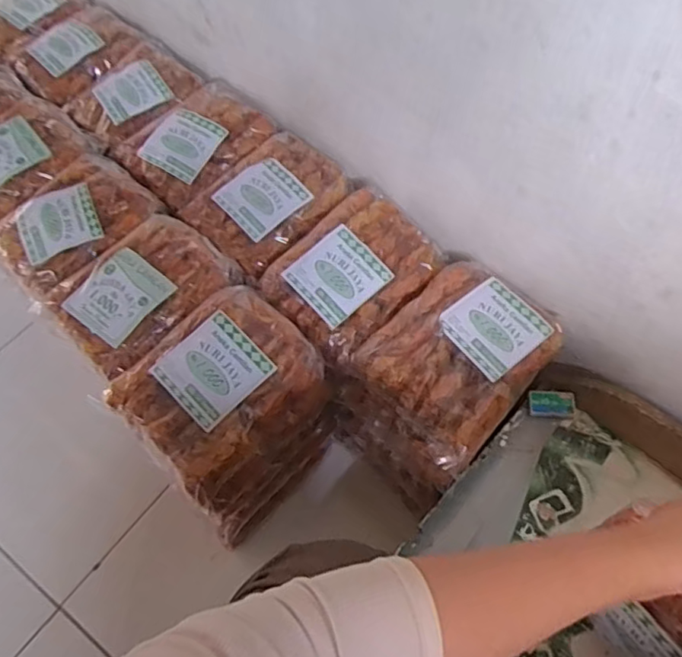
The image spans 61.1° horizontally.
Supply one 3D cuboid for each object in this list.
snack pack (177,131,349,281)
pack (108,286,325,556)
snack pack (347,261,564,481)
[{"bbox_3d":[-0.098,-0.176,0.780,0.170,0.040,0.194,36,65,21],"label":"snack pack"},{"bbox_3d":[-0.133,0.103,0.705,0.151,0.245,0.192,38,65,22],"label":"pack"},{"bbox_3d":[0.136,0.034,0.675,0.164,0.096,0.204,37,65,21],"label":"snack pack"}]

